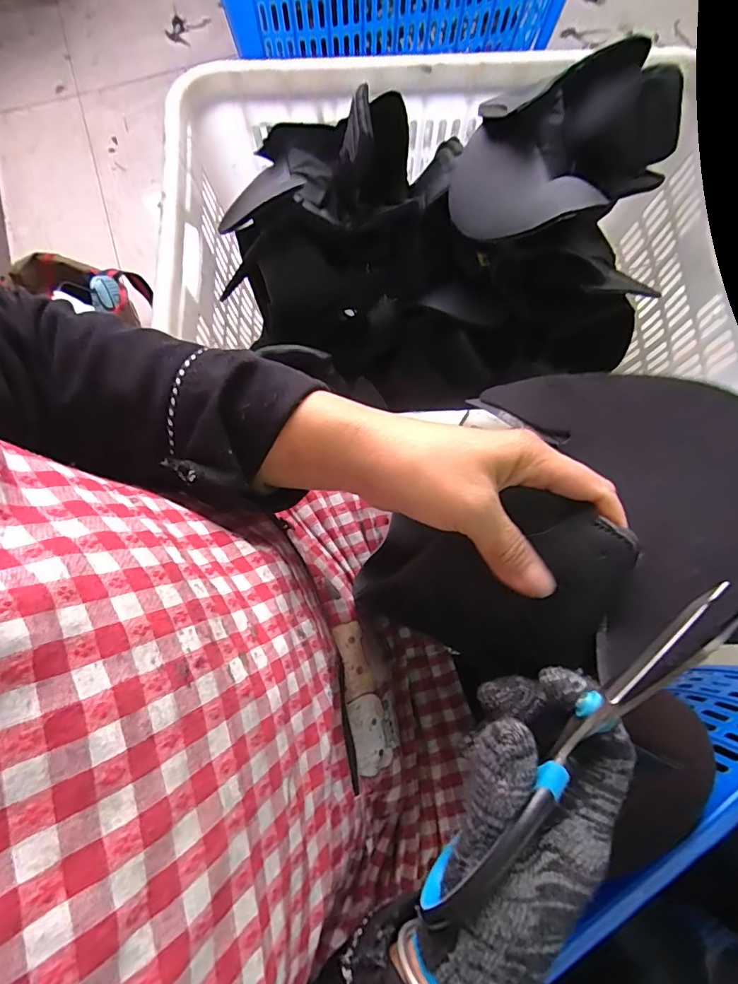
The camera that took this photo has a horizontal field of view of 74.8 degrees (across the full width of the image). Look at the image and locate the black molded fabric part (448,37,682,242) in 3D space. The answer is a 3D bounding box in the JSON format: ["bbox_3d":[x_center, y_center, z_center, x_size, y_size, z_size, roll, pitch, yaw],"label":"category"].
[{"bbox_3d":[0.245,-0.432,0.611,0.277,0.107,0.185,-25,81,-5],"label":"black molded fabric part"}]

